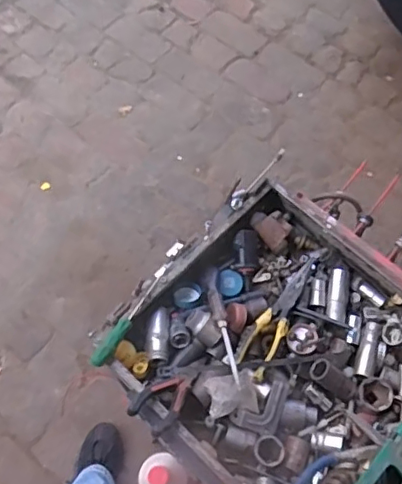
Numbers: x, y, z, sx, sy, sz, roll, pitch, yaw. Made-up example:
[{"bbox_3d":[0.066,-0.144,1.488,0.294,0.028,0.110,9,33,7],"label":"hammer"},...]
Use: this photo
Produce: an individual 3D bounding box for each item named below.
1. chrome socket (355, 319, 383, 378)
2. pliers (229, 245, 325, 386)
[{"bbox_3d":[0.219,0.140,0.739,0.020,0.017,0.077,18,65,8],"label":"chrome socket"},{"bbox_3d":[0.106,0.084,0.753,0.047,0.021,0.210,28,66,13],"label":"pliers"}]

